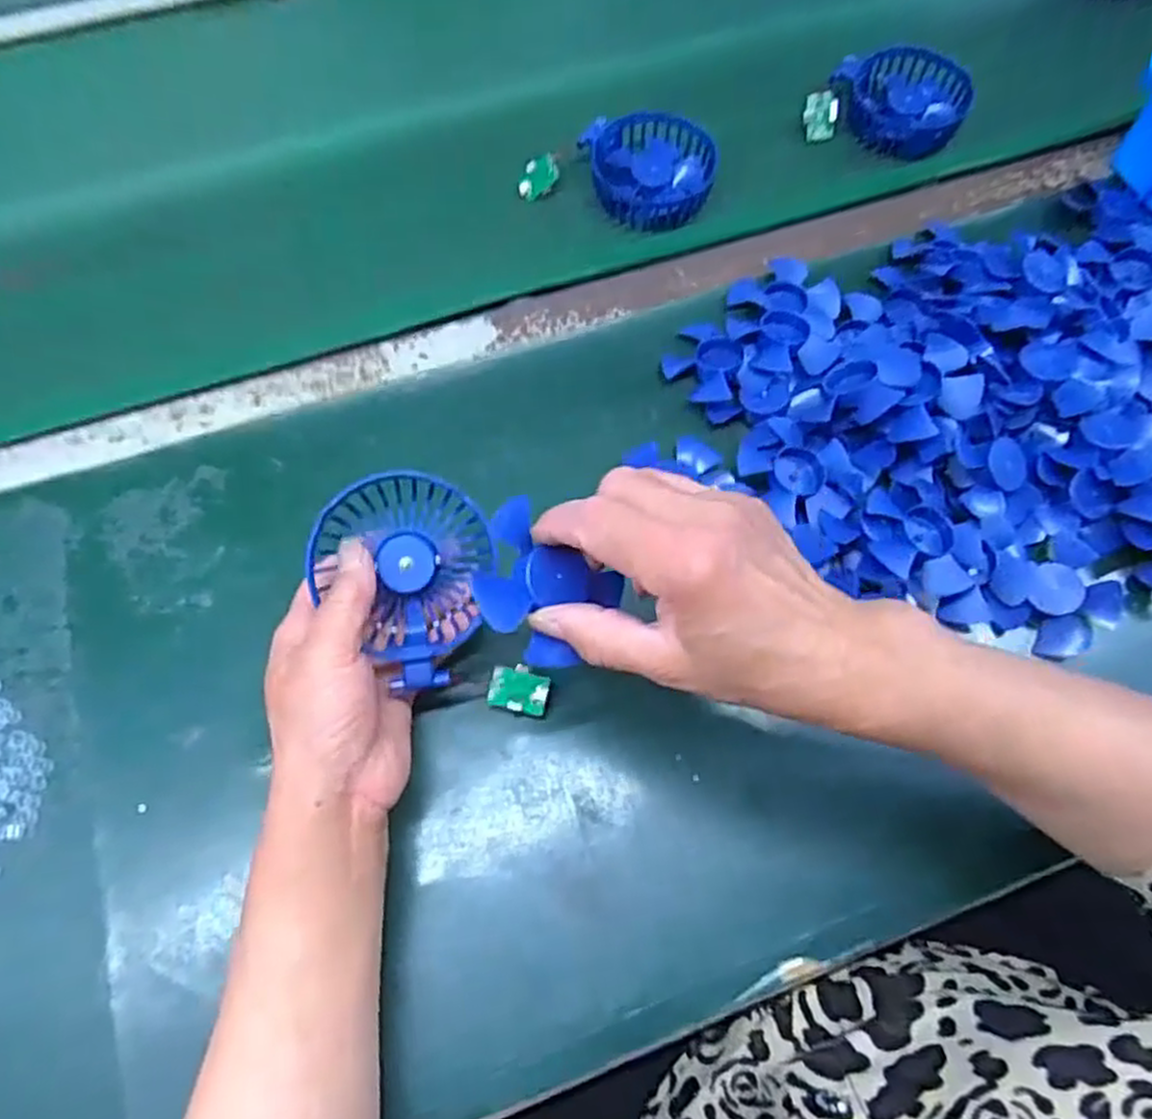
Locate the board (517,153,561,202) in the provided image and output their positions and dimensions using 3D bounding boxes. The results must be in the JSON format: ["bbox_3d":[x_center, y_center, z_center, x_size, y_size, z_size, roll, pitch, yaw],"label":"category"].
[{"bbox_3d":[-0.028,-0.283,0.564,0.035,0.004,0.026,-27,96,22],"label":"board"}]

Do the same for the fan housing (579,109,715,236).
[{"bbox_3d":[0.056,-0.288,0.559,0.087,0.024,0.095,-14,69,-7],"label":"fan housing"}]

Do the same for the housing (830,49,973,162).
[{"bbox_3d":[0.249,-0.356,0.591,0.101,0.028,0.084,28,70,10],"label":"housing"}]

